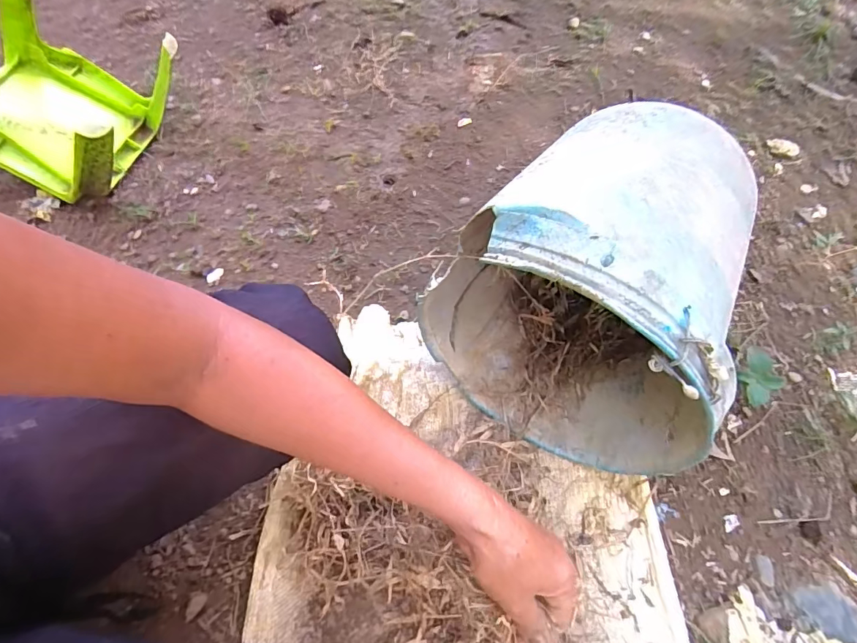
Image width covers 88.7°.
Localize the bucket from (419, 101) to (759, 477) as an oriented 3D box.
[{"bbox_3d":[0.196,-0.048,0.496,0.289,0.288,0.326,33,67,9],"label":"bucket"}]

